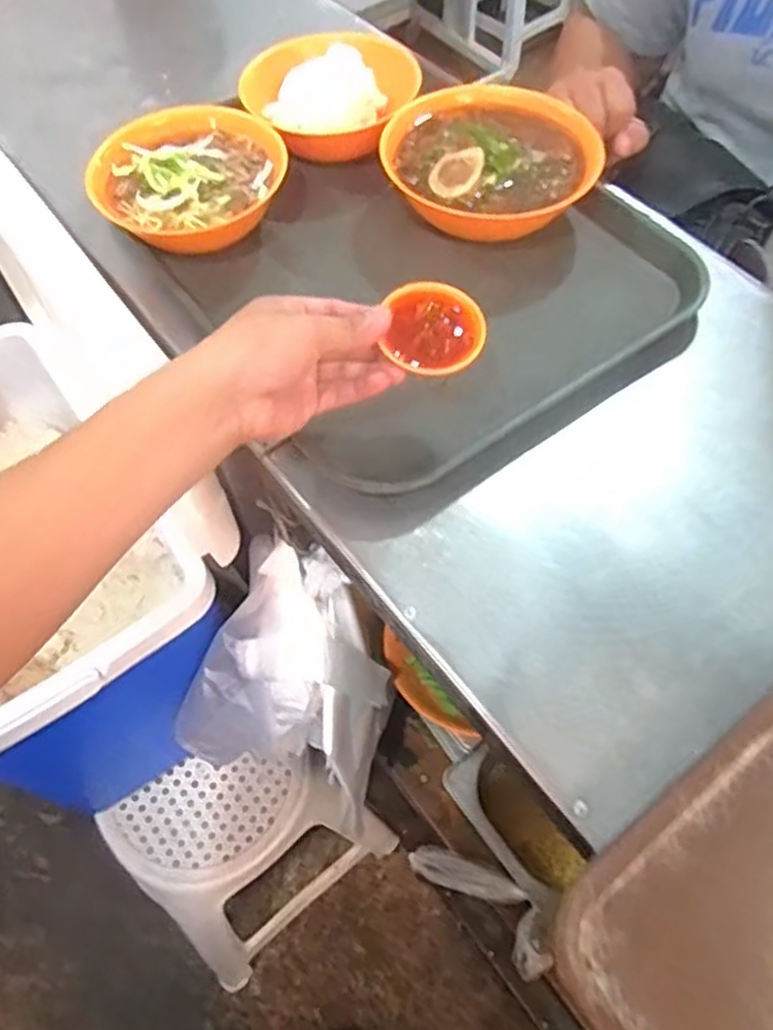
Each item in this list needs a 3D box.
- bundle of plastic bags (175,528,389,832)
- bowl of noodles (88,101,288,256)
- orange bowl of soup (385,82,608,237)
[{"bbox_3d":[-0.117,0.142,0.714,0.230,0.270,0.070,10,28,27],"label":"bundle of plastic bags"},{"bbox_3d":[-0.162,-0.269,0.638,0.158,0.065,0.147,0,63,1],"label":"bowl of noodles"},{"bbox_3d":[0.083,-0.283,0.625,0.174,0.065,0.129,15,61,9],"label":"orange bowl of soup"}]

